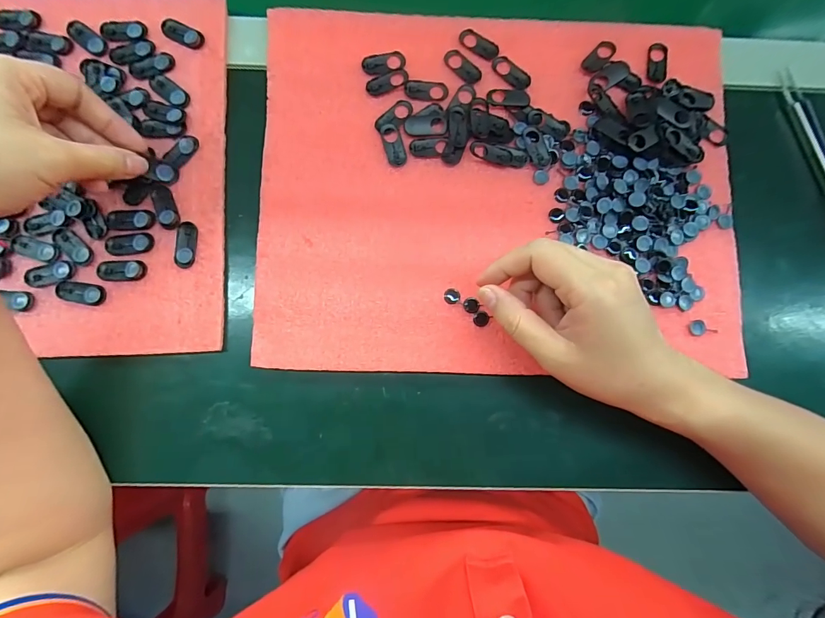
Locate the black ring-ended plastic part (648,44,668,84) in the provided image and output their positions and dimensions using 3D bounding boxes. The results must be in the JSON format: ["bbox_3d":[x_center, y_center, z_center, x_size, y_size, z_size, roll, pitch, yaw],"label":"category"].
[{"bbox_3d":[0.184,-0.184,0.307,0.015,0.005,0.034,4,84,-1],"label":"black ring-ended plastic part"}]

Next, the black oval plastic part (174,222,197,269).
[{"bbox_3d":[-0.156,-0.044,0.282,0.014,0.004,0.032,2,84,-1],"label":"black oval plastic part"}]

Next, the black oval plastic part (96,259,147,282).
[{"bbox_3d":[-0.198,-0.026,0.279,0.031,0.004,0.014,-4,84,-1],"label":"black oval plastic part"}]

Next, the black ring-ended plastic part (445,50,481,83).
[{"bbox_3d":[0.037,-0.180,0.301,0.031,0.004,0.014,39,85,3],"label":"black ring-ended plastic part"}]

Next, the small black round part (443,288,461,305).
[{"bbox_3d":[0.028,-0.009,0.283,0.011,0.004,0.011,0,84,-1],"label":"small black round part"}]

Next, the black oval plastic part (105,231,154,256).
[{"bbox_3d":[-0.195,-0.045,0.280,0.031,0.004,0.014,-8,84,-2],"label":"black oval plastic part"}]

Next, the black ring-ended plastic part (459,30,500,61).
[{"bbox_3d":[0.050,-0.198,0.305,0.031,0.004,0.014,32,85,2],"label":"black ring-ended plastic part"}]

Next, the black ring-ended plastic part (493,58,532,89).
[{"bbox_3d":[0.074,-0.176,0.303,0.032,0.004,0.014,37,85,3],"label":"black ring-ended plastic part"}]

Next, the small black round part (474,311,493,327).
[{"bbox_3d":[0.048,0.007,0.281,0.011,0.004,0.010,0,84,-1],"label":"small black round part"}]

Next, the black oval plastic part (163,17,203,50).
[{"bbox_3d":[-0.168,-0.201,0.298,0.031,0.004,0.014,25,84,2],"label":"black oval plastic part"}]

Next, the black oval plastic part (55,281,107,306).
[{"bbox_3d":[-0.224,-0.011,0.276,0.030,0.004,0.015,9,84,0],"label":"black oval plastic part"}]

